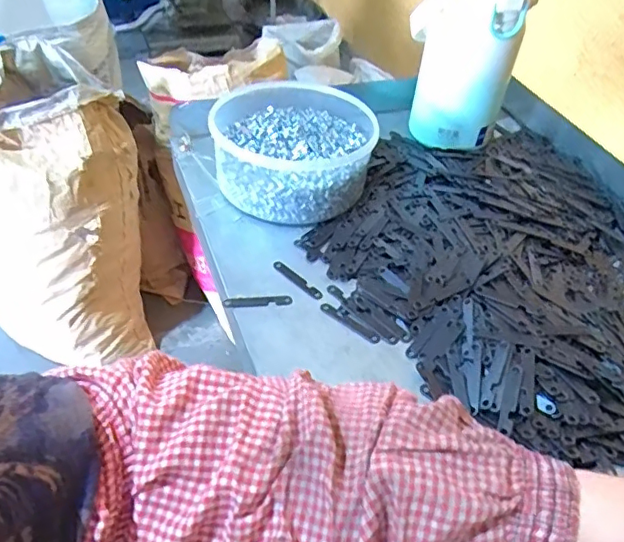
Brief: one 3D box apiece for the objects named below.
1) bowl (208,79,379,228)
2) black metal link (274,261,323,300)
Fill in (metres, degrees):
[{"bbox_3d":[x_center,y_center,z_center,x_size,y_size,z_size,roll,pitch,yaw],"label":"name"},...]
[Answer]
[{"bbox_3d":[-0.015,-0.122,0.544,0.149,0.058,0.170,11,44,6],"label":"bowl"},{"bbox_3d":[-0.011,0.007,0.459,0.052,0.004,0.009,35,52,29],"label":"black metal link"}]

